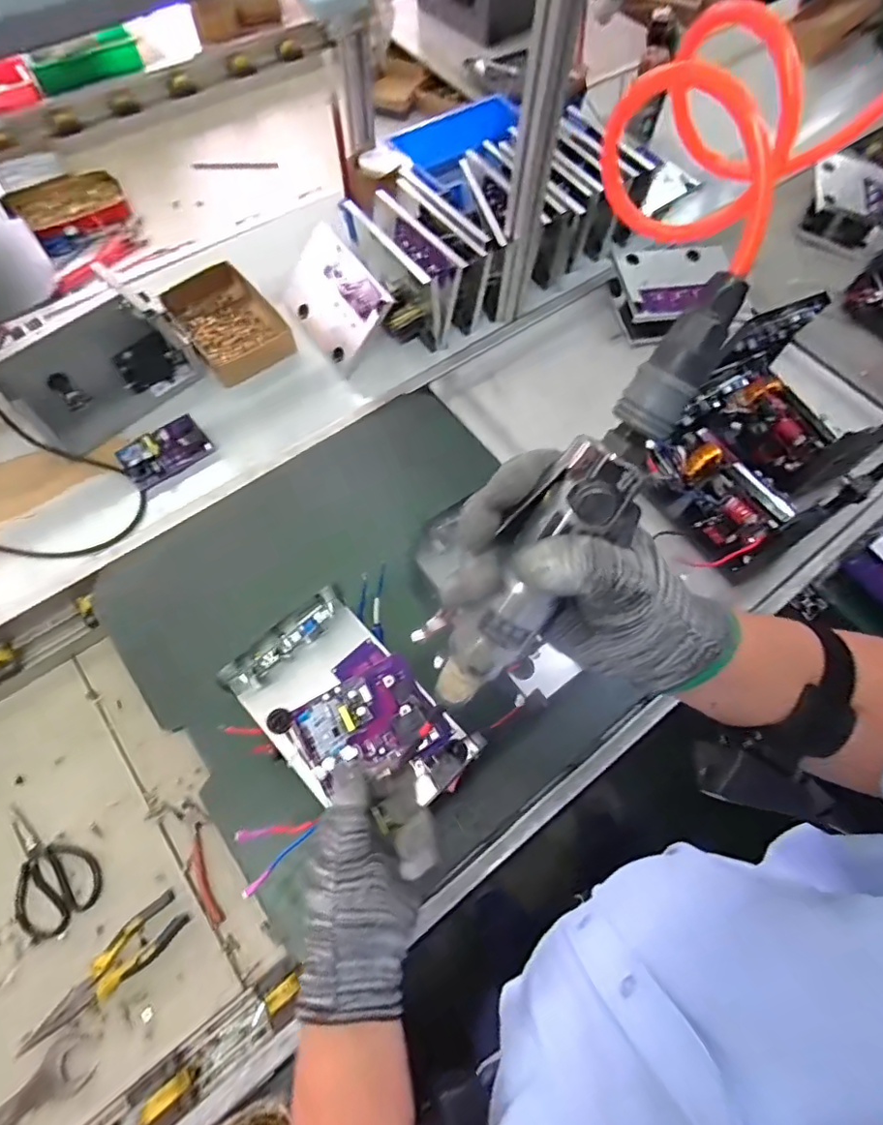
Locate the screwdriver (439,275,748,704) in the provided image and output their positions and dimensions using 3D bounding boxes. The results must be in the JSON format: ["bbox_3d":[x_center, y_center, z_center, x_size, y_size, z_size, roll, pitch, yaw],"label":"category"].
[{"bbox_3d":[0.067,-0.017,0.287,0.043,0.033,0.248,37,114,14],"label":"screwdriver"}]

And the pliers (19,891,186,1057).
[{"bbox_3d":[-0.387,0.471,0.646,0.185,0.014,0.052,-37,72,-17],"label":"pliers"}]

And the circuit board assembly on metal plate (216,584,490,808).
[{"bbox_3d":[-0.094,0.151,0.564,0.150,0.060,0.233,-41,72,-17],"label":"circuit board assembly on metal plate"}]

